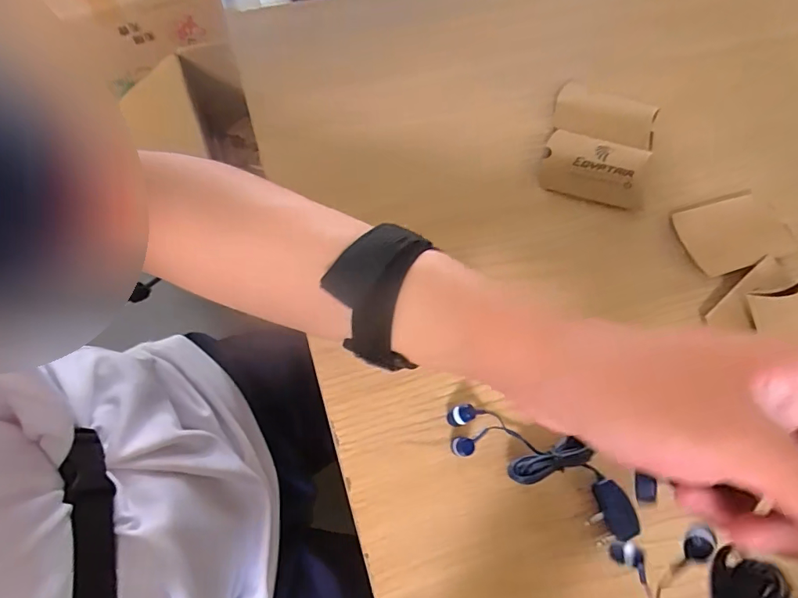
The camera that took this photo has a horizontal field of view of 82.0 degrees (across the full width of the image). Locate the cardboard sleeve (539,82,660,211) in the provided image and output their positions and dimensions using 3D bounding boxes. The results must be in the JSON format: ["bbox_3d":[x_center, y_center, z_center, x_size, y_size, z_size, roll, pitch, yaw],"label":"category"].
[{"bbox_3d":[0.170,-0.133,0.389,0.082,0.013,0.110,18,69,5],"label":"cardboard sleeve"}]

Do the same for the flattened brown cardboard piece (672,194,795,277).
[{"bbox_3d":[0.270,-0.054,0.367,0.085,0.006,0.058,-16,70,-8],"label":"flattened brown cardboard piece"}]

